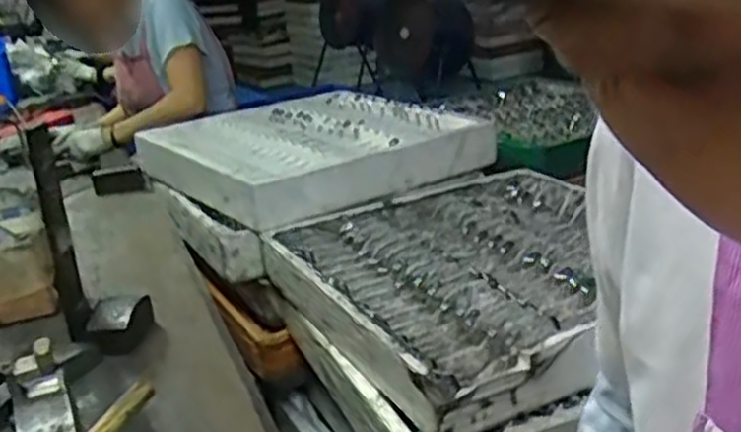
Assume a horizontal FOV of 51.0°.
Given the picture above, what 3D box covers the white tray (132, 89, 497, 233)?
[{"bbox_3d":[-0.148,-0.150,1.675,0.566,0.102,0.651,-18,24,-31],"label":"white tray"}]

